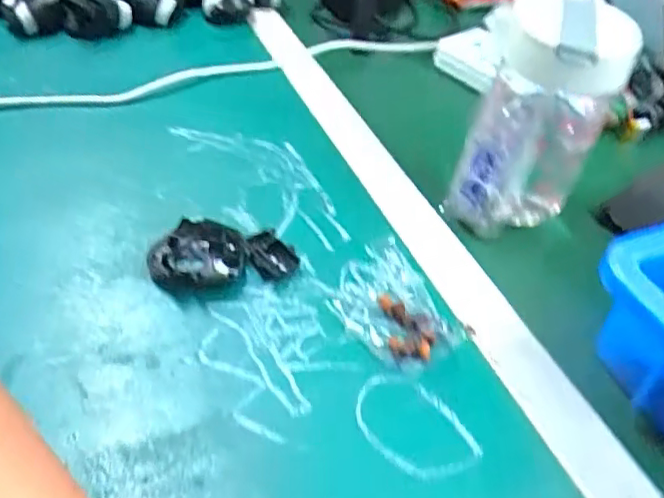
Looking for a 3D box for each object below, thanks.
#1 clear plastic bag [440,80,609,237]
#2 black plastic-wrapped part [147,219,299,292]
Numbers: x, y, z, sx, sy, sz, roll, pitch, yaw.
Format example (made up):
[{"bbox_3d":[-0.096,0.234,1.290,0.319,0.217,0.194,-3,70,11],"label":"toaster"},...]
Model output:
[{"bbox_3d":[0.138,-0.066,0.455,0.077,0.101,0.078,26,46,19],"label":"clear plastic bag"},{"bbox_3d":[-0.071,0.003,0.404,0.091,0.018,0.048,-4,45,-12],"label":"black plastic-wrapped part"}]

